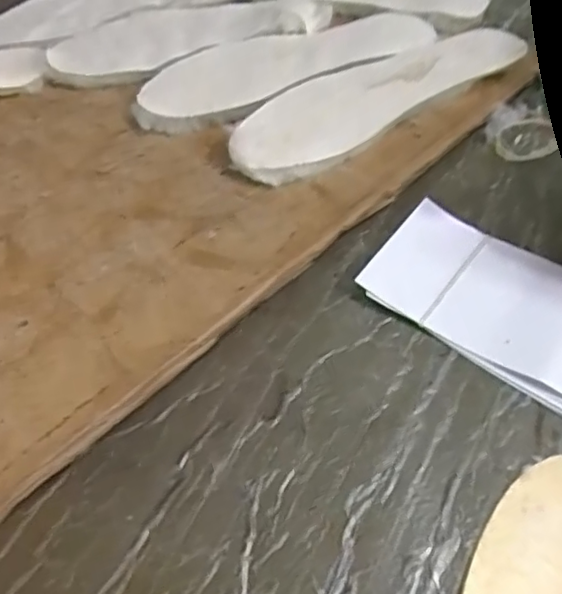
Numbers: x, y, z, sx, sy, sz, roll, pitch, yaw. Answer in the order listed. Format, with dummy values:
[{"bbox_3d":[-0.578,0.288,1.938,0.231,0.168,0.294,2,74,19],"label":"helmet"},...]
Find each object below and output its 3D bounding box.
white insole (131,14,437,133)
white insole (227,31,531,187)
[{"bbox_3d":[0.000,-0.215,0.567,0.270,0.010,0.096,-19,53,-10],"label":"white insole"},{"bbox_3d":[0.076,-0.171,0.535,0.266,0.027,0.089,-28,55,-16],"label":"white insole"}]

